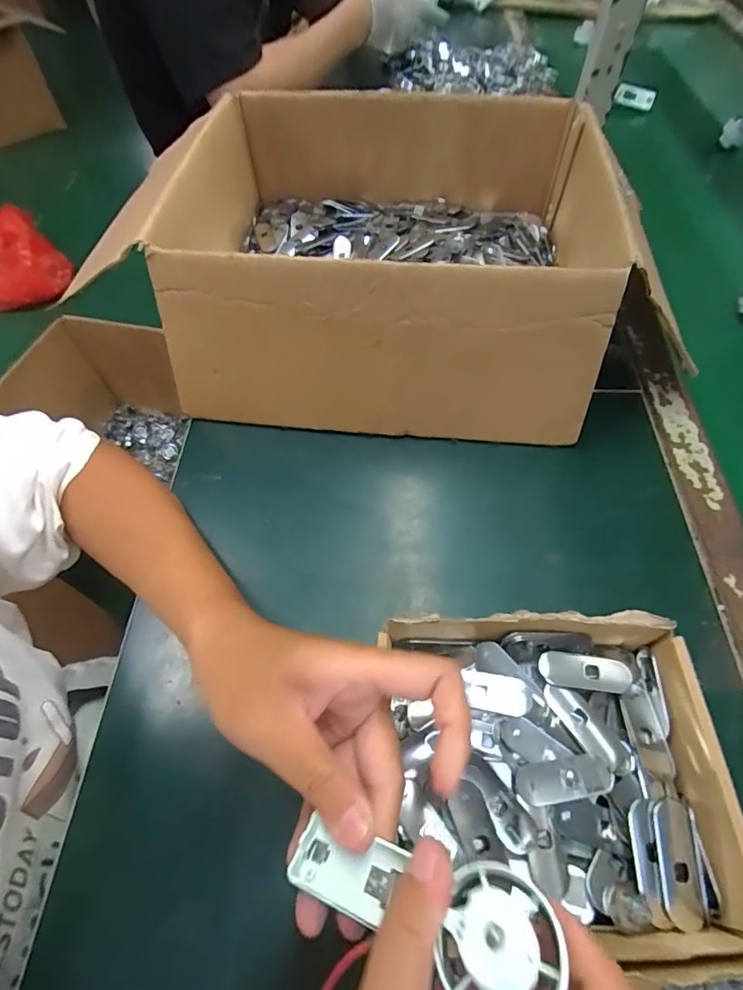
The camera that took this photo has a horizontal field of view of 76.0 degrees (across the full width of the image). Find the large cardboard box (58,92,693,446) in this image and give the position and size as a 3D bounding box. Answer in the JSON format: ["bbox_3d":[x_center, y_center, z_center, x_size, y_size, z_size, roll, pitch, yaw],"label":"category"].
[{"bbox_3d":[0.008,-0.246,0.459,0.383,0.136,0.389,2,57,5],"label":"large cardboard box"}]

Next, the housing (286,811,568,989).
[{"bbox_3d":[0.014,0.138,0.160,0.090,0.015,0.037,1,54,29],"label":"housing"}]

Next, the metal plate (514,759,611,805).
[{"bbox_3d":[0.101,0.149,0.248,0.050,0.004,0.017,-7,57,-2],"label":"metal plate"}]

